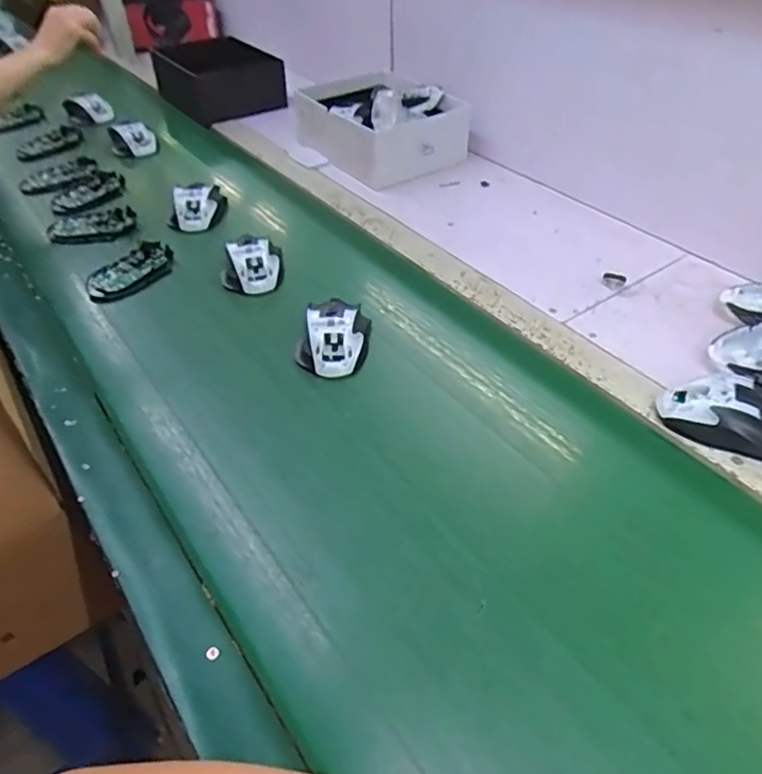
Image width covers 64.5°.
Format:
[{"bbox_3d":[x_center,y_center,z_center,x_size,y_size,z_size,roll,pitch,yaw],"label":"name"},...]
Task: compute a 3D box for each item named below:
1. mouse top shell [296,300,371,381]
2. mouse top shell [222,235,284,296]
[{"bbox_3d":[-0.051,-0.054,0.639,0.073,0.034,0.091,4,43,5],"label":"mouse top shell"},{"bbox_3d":[-0.158,-0.152,0.751,0.082,0.039,0.076,-10,44,-9],"label":"mouse top shell"}]

